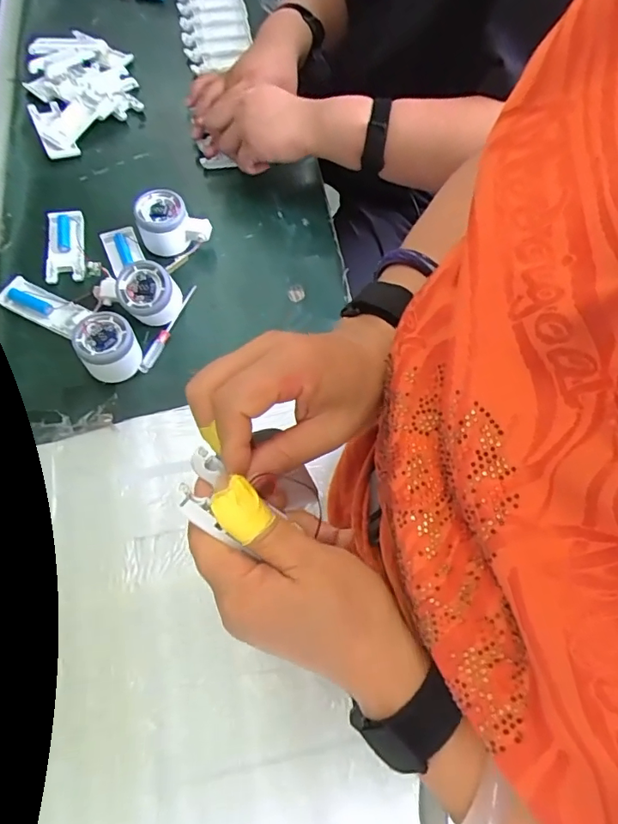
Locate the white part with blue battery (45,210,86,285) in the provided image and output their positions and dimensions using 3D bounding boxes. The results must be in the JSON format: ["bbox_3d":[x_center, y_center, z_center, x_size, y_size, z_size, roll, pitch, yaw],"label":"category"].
[{"bbox_3d":[-0.287,-0.199,0.599,0.046,0.016,0.097,-9,66,-8],"label":"white part with blue battery"}]

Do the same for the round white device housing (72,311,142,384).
[{"bbox_3d":[-0.206,-0.065,0.530,0.059,0.049,0.061,-30,70,-16],"label":"round white device housing"}]

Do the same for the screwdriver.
[{"bbox_3d":[-0.156,-0.096,0.571,0.012,0.008,0.122,22,66,7],"label":"screwdriver"}]

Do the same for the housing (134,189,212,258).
[{"bbox_3d":[-0.160,-0.222,0.604,0.082,0.056,0.055,-11,66,-8],"label":"housing"}]

